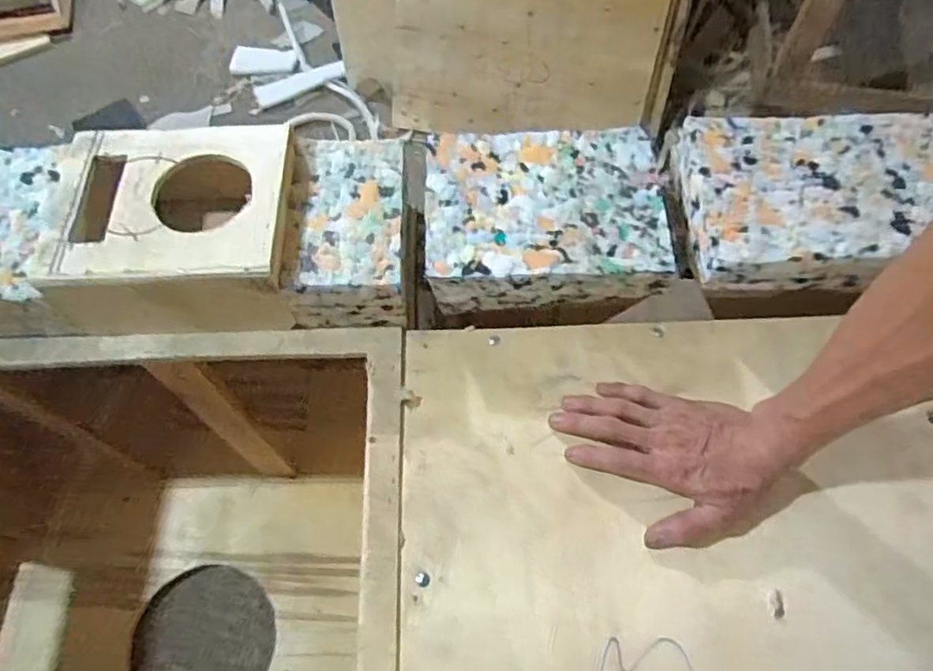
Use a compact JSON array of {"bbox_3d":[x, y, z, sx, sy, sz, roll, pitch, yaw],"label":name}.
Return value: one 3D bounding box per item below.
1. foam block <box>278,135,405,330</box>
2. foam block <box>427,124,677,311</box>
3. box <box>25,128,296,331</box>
[{"bbox_3d":[-0.110,-0.101,0.585,0.104,0.066,0.167,-1,63,1],"label":"foam block"},{"bbox_3d":[0.073,-0.110,0.600,0.220,0.074,0.171,-1,63,1],"label":"foam block"},{"bbox_3d":[-0.261,-0.102,0.573,0.203,0.098,0.175,-2,63,1],"label":"box"}]

